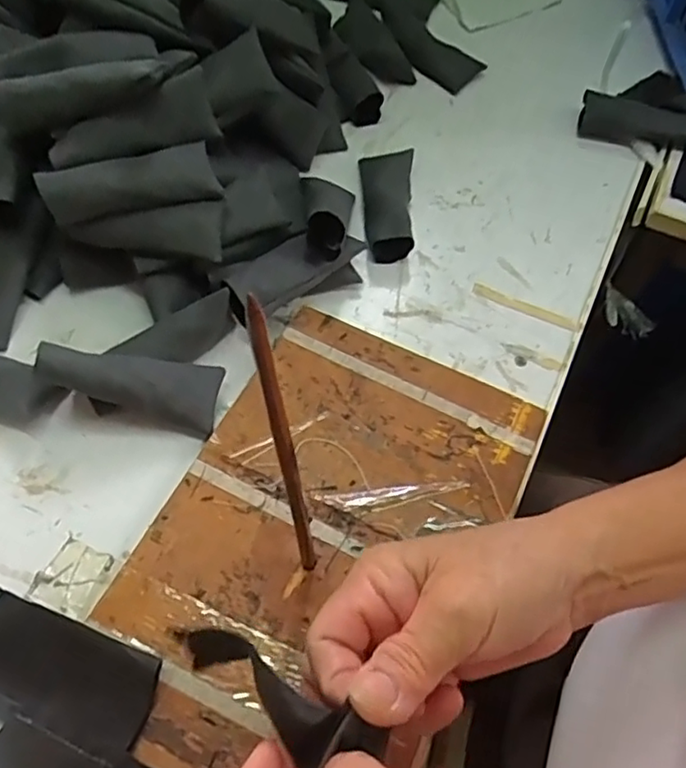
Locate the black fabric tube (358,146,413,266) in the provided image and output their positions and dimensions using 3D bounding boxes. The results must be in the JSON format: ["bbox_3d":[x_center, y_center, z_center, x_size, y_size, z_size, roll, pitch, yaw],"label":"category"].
[{"bbox_3d":[0.033,-0.139,0.483,0.037,0.025,0.102,2,60,-1],"label":"black fabric tube"}]

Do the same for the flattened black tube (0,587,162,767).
[{"bbox_3d":[-0.148,0.139,0.315,0.116,0.013,0.050,11,59,19],"label":"flattened black tube"}]

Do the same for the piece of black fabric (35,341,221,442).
[{"bbox_3d":[-0.126,-0.001,0.382,0.103,0.016,0.040,16,58,-20],"label":"piece of black fabric"}]

